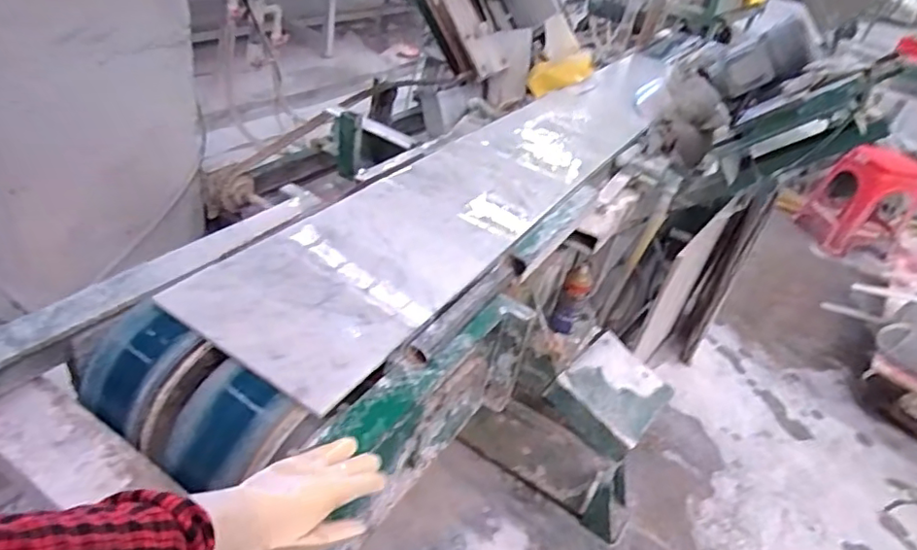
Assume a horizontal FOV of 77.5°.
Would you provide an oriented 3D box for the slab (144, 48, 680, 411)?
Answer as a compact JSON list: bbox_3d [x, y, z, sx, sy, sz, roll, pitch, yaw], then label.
[{"bbox_3d":[0.167,-0.281,1.346,0.310,0.043,1.713,30,41,19],"label":"slab"}]

